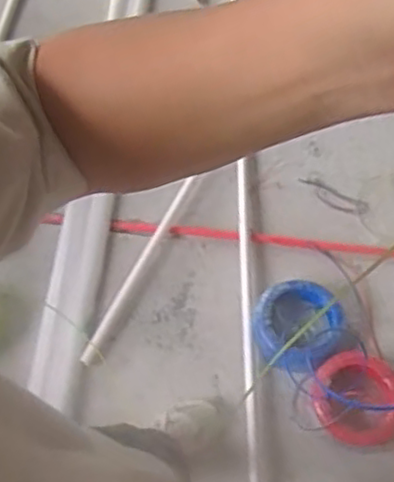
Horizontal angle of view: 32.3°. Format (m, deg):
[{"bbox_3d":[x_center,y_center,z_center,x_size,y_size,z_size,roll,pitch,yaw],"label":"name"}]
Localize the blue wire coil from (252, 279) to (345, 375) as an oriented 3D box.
[{"bbox_3d":[0.231,0.200,1.605,0.205,0.062,0.224,25,65,11],"label":"blue wire coil"}]

